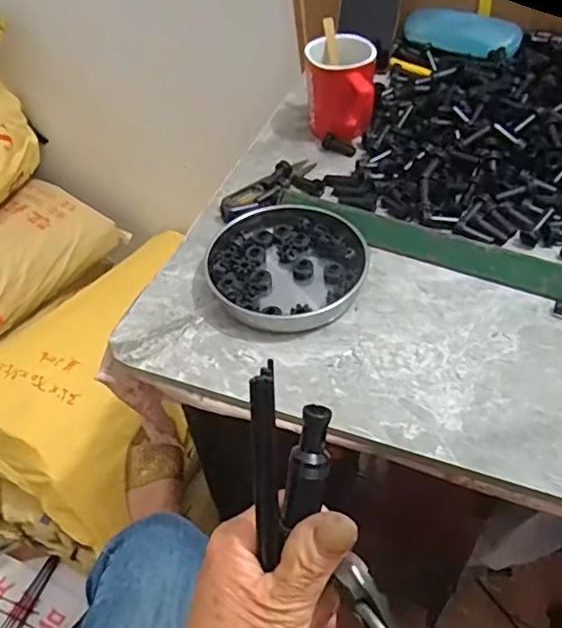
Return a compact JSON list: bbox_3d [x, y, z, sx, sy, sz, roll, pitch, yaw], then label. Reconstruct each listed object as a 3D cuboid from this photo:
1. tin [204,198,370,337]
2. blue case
[{"bbox_3d":[0.008,-0.046,0.520,0.134,0.024,0.136,-3,48,3],"label":"tin"},{"bbox_3d":[0.230,-0.351,0.737,0.065,0.031,0.157,-36,55,-24],"label":"blue case"}]

